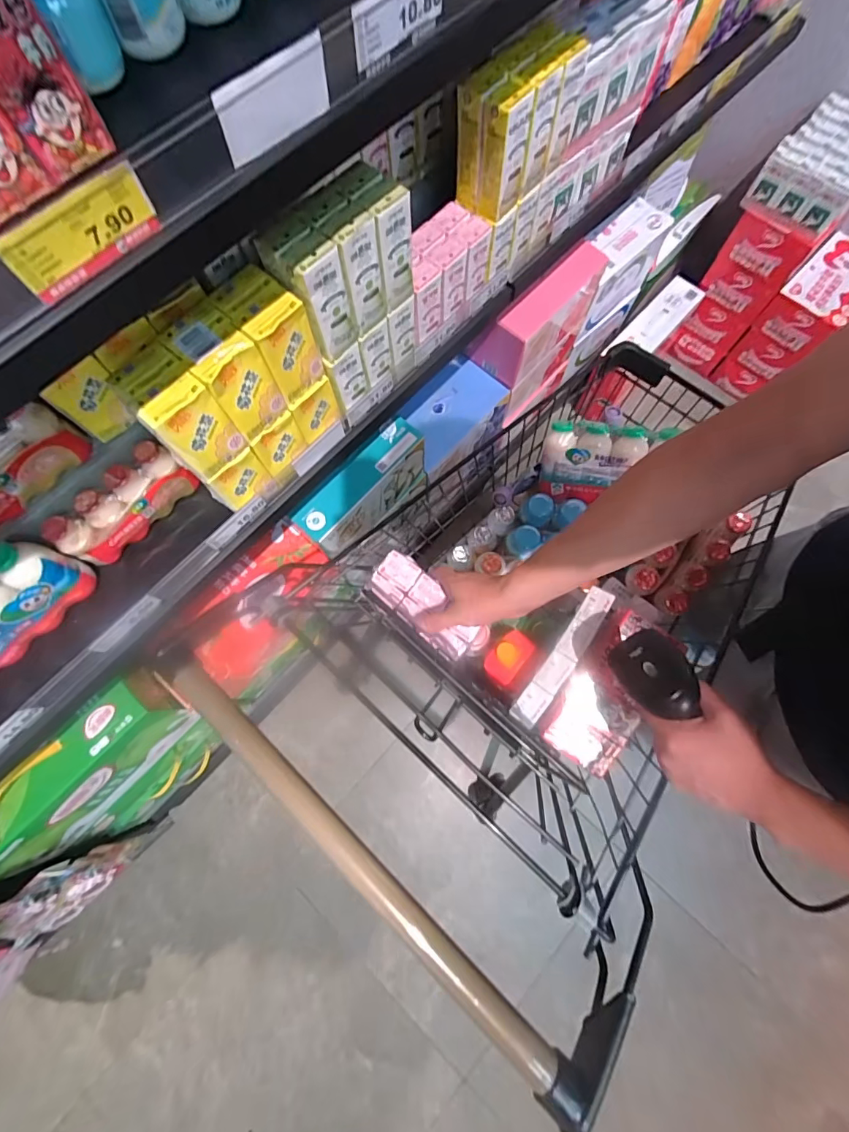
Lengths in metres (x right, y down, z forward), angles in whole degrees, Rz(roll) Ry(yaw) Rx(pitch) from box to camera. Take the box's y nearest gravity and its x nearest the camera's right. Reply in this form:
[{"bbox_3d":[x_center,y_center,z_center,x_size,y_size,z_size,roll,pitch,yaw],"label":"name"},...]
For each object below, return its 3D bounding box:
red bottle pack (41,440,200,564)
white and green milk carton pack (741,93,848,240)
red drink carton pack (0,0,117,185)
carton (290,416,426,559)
[{"bbox_3d":[-0.383,-0.080,0.573,0.049,0.080,0.166,40,79,11],"label":"red bottle pack"},{"bbox_3d":[0.914,-0.918,1.034,0.201,0.105,0.259,42,79,11],"label":"white and green milk carton pack"},{"bbox_3d":[-0.270,-0.324,0.279,0.048,0.084,0.109,-44,78,-10],"label":"red drink carton pack"},{"bbox_3d":[-0.107,-0.135,0.837,0.069,0.141,0.263,41,79,11],"label":"carton"}]

